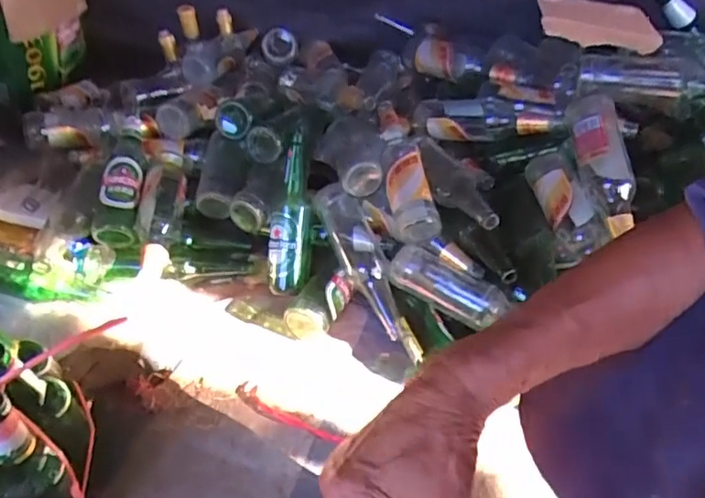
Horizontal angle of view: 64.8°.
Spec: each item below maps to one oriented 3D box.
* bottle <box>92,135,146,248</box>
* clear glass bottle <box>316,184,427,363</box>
[{"bbox_3d":[-0.378,-0.112,0.912,0.063,0.062,0.211,2,65,-3],"label":"bottle"},{"bbox_3d":[0.021,0.035,0.867,0.076,0.088,0.309,-13,61,-19],"label":"clear glass bottle"}]

